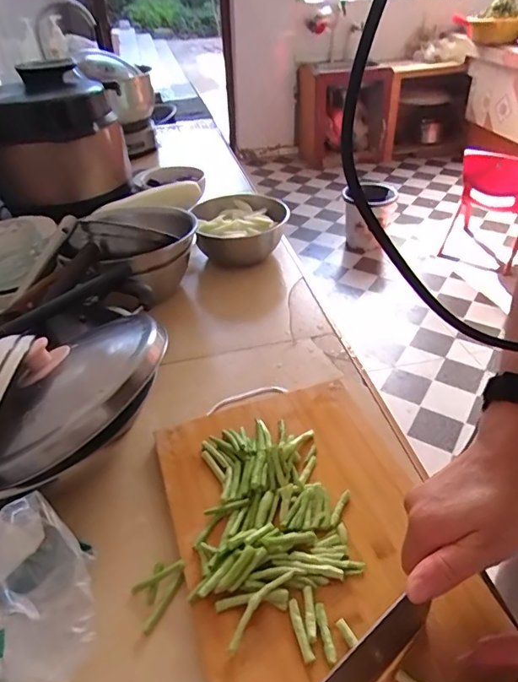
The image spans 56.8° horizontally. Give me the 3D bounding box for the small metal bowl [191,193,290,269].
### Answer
[{"bbox_3d":[-0.032,-0.210,0.908,0.159,0.079,0.163,-1,38,1],"label":"small metal bowl"}]

